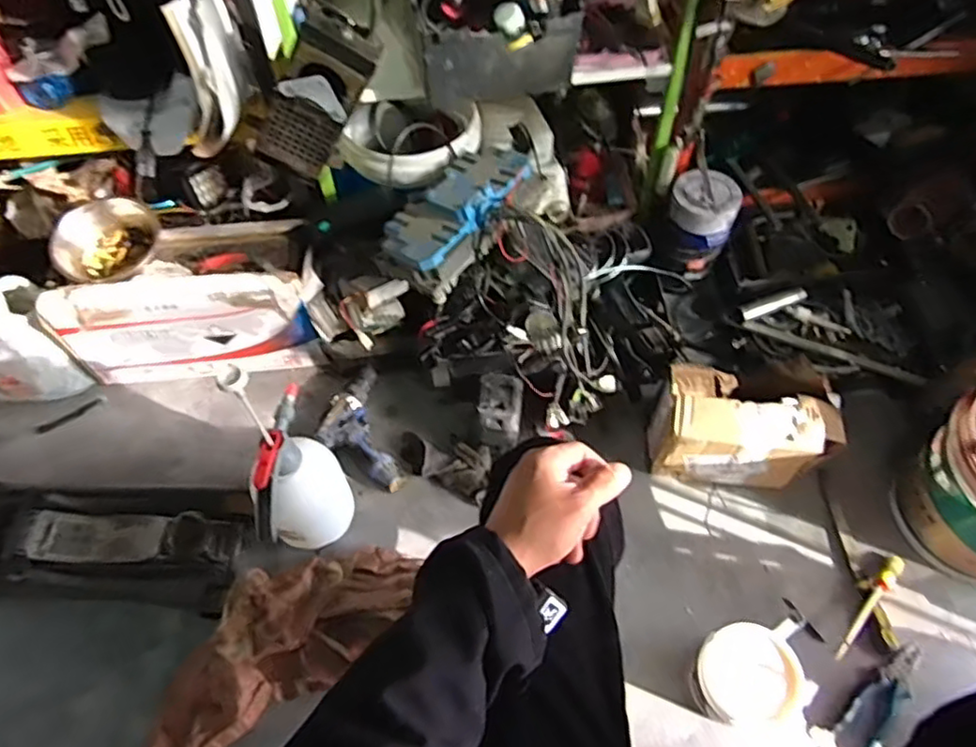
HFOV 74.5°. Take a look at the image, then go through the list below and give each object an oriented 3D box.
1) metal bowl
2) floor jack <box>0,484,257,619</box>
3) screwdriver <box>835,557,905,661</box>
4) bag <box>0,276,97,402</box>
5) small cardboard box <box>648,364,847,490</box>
[{"bbox_3d":[-0.641,-0.222,1.081,0.164,0.097,0.164,0,57,0],"label":"metal bowl"},{"bbox_3d":[-0.656,0.262,0.990,0.547,0.125,0.223,2,57,1],"label":"floor jack"},{"bbox_3d":[0.599,0.367,1.003,0.024,0.028,0.210,38,65,21],"label":"screwdriver"},{"bbox_3d":[-0.843,-0.031,1.131,0.127,0.200,0.207,37,64,21],"label":"bag"},{"bbox_3d":[0.422,0.092,1.072,0.261,0.187,0.143,6,58,3],"label":"small cardboard box"}]

